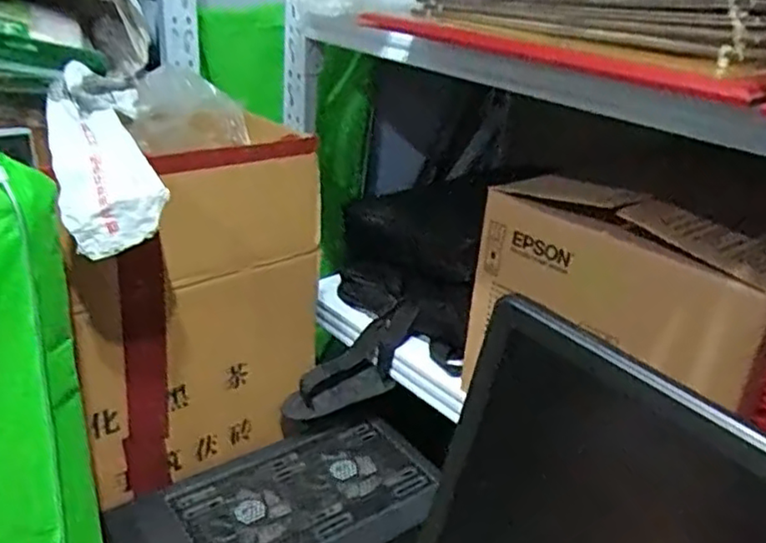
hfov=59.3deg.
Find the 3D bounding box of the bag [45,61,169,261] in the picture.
[{"bbox_3d":[-0.291,-0.120,0.676,0.084,0.061,0.231,-12,54,-30],"label":"bag"}]

